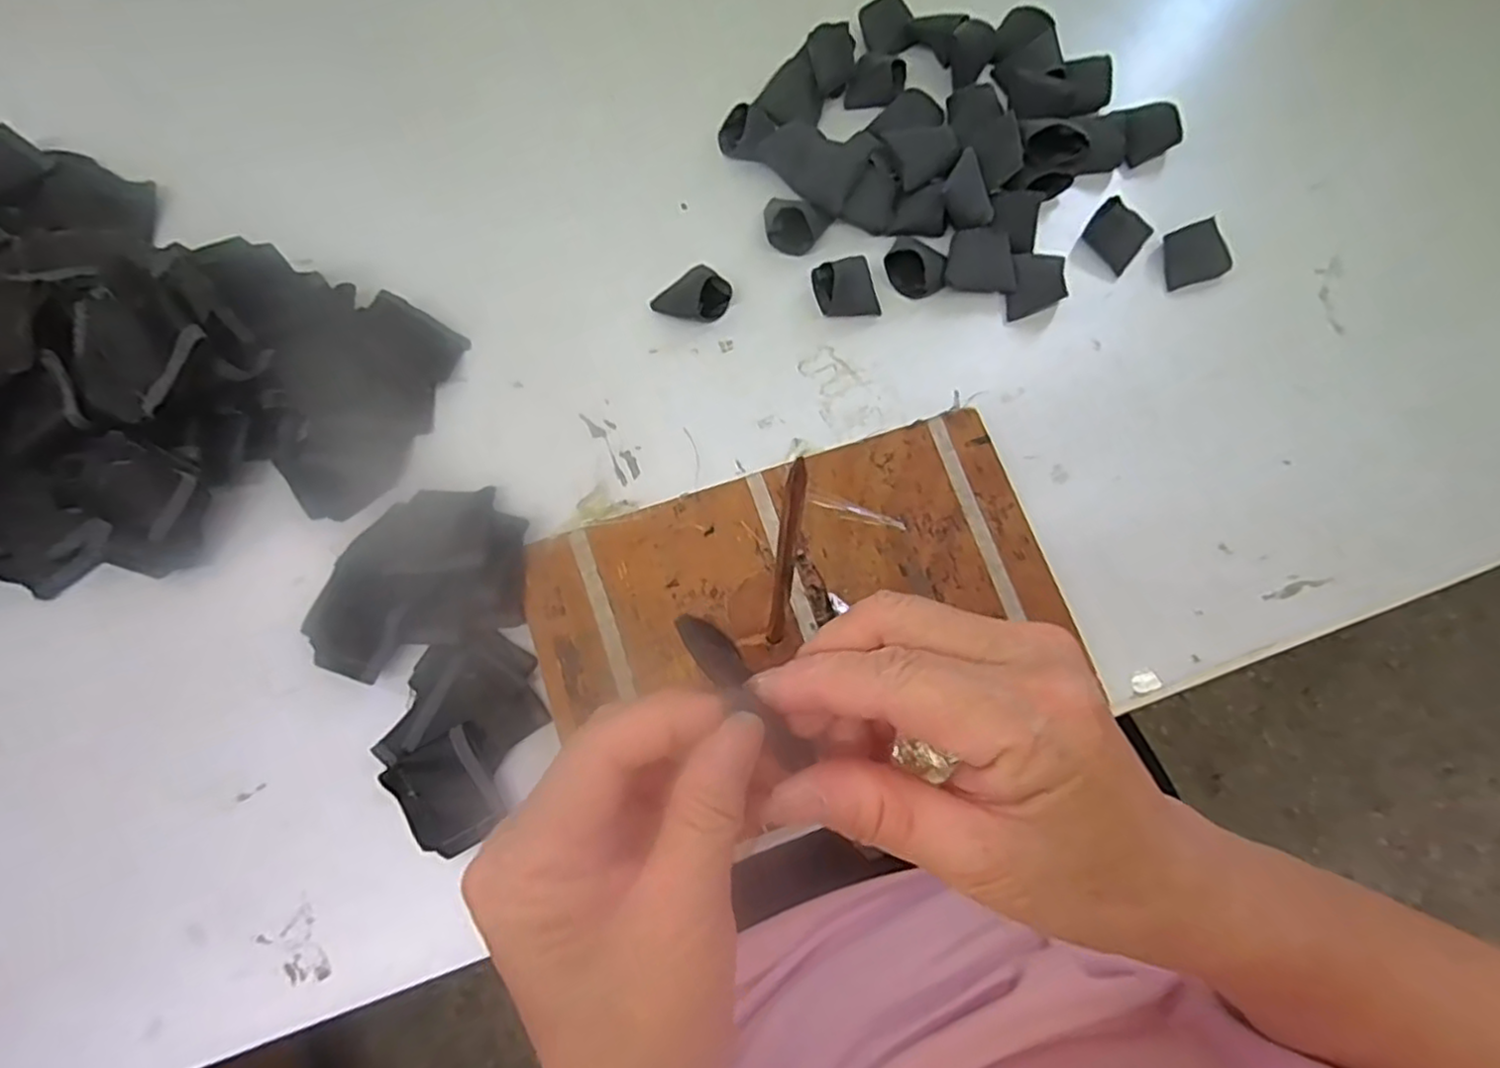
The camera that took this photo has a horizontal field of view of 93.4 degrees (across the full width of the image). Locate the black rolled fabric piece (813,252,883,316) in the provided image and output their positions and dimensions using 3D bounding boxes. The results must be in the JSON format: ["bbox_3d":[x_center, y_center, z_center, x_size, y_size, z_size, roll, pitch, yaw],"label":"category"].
[{"bbox_3d":[0.058,-0.151,0.426,0.036,0.023,0.038,-17,74,-6],"label":"black rolled fabric piece"}]

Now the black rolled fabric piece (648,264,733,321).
[{"bbox_3d":[-0.035,-0.142,0.425,0.040,0.019,0.031,-37,77,-11],"label":"black rolled fabric piece"}]

